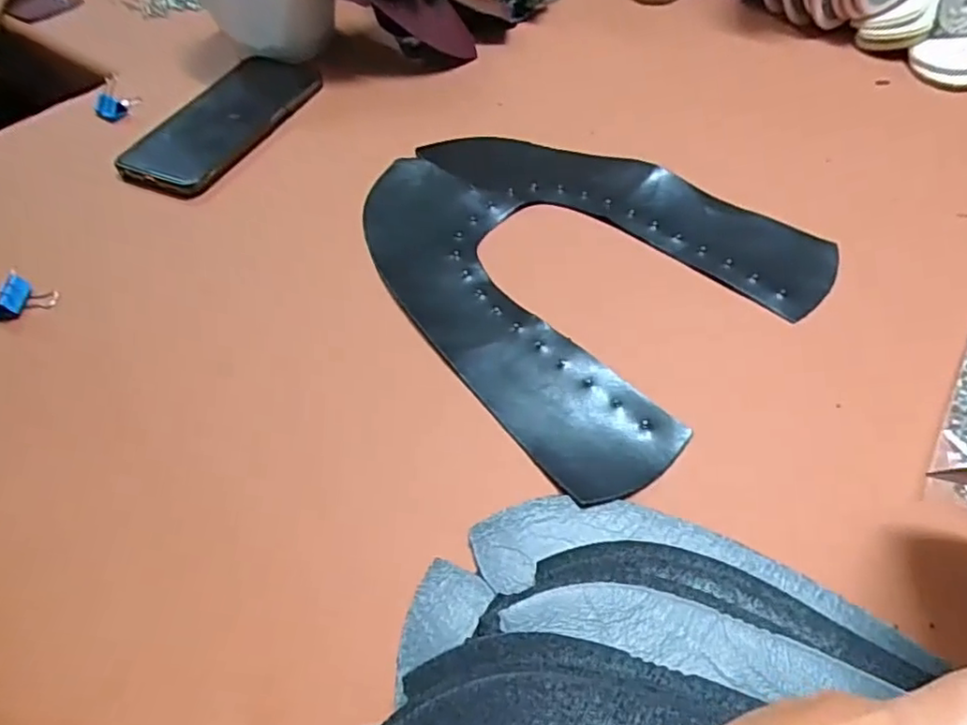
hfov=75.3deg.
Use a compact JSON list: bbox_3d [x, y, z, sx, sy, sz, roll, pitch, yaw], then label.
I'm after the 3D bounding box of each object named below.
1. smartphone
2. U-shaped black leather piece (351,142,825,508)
[{"bbox_3d":[-0.213,-0.197,0.508,0.087,0.006,0.177,20,57,18],"label":"smartphone"},{"bbox_3d":[0.052,-0.072,0.389,0.220,0.005,0.278,-33,58,-19],"label":"U-shaped black leather piece"}]

